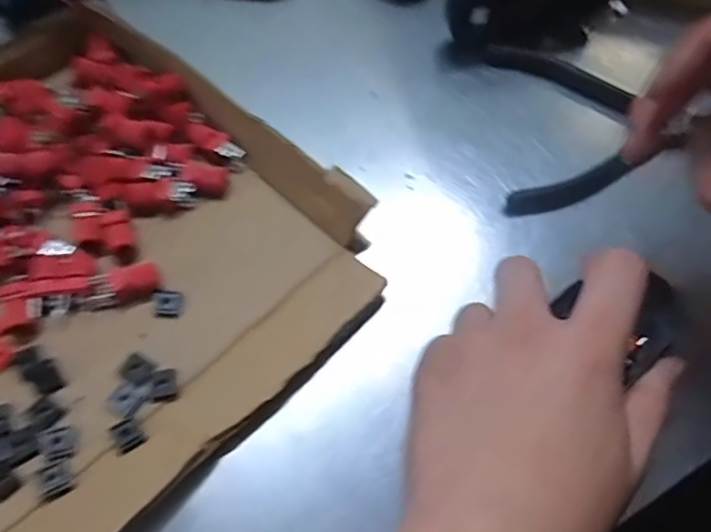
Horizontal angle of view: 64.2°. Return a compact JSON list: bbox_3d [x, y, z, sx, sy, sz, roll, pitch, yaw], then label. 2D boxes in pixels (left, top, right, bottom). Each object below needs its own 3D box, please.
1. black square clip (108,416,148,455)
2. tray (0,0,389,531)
[{"bbox_3d":[-0.101,0.075,0.252,0.012,0.004,0.015,-28,67,-16],"label":"black square clip"},{"bbox_3d":[-0.184,0.014,0.268,0.277,0.041,0.341,42,68,17],"label":"tray"}]

